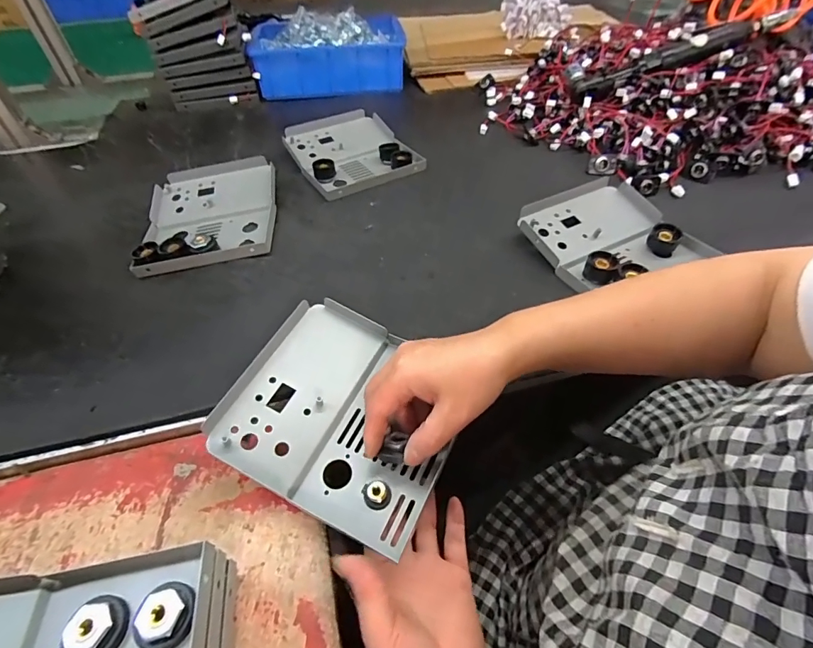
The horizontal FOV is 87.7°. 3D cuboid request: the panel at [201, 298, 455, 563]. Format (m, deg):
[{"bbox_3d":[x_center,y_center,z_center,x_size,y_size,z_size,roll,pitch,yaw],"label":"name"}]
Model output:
[{"bbox_3d":[-0.048,0.064,0.337,0.169,0.028,0.158,21,55,18],"label":"panel"}]

